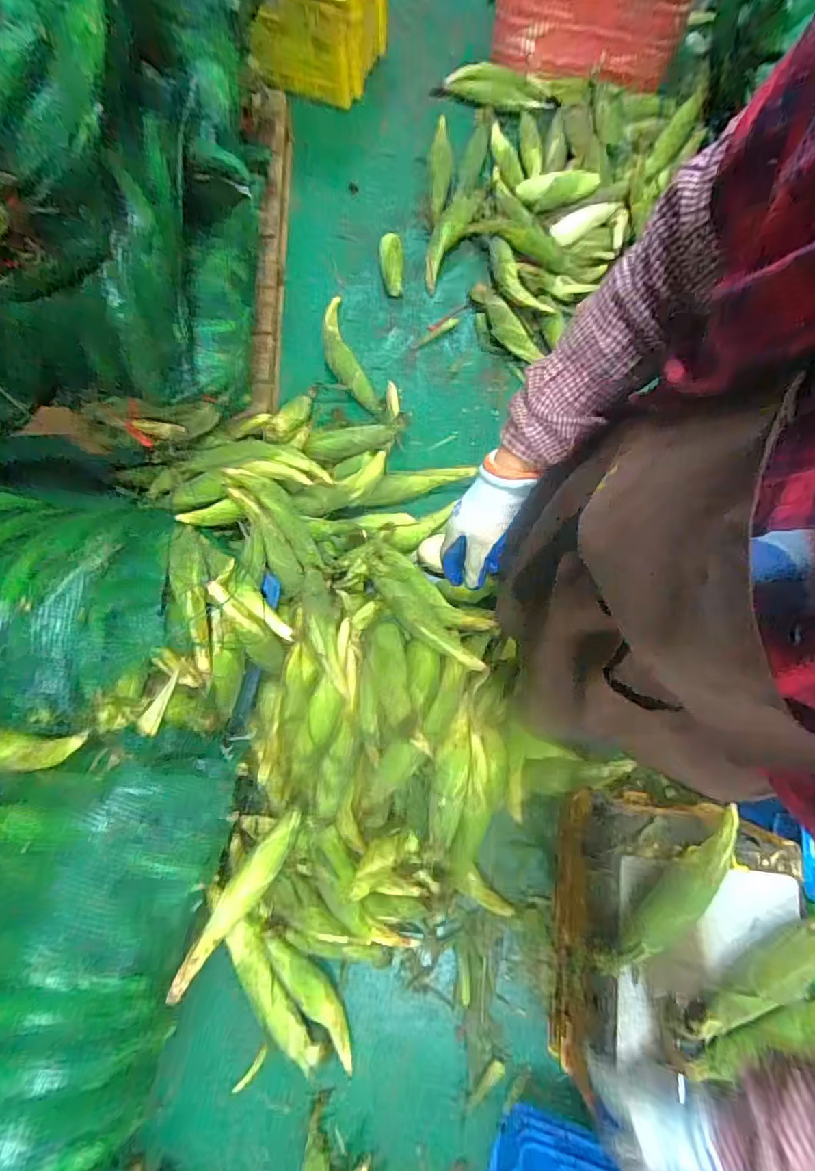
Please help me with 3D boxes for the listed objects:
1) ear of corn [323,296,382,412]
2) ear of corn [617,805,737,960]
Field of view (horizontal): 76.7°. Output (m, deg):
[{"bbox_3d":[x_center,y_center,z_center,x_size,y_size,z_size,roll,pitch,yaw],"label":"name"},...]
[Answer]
[{"bbox_3d":[-0.189,-0.693,1.553,0.111,0.054,0.424,-21,79,-3],"label":"ear of corn"},{"bbox_3d":[0.488,0.539,0.909,0.323,0.061,0.057,-37,80,-6],"label":"ear of corn"}]

